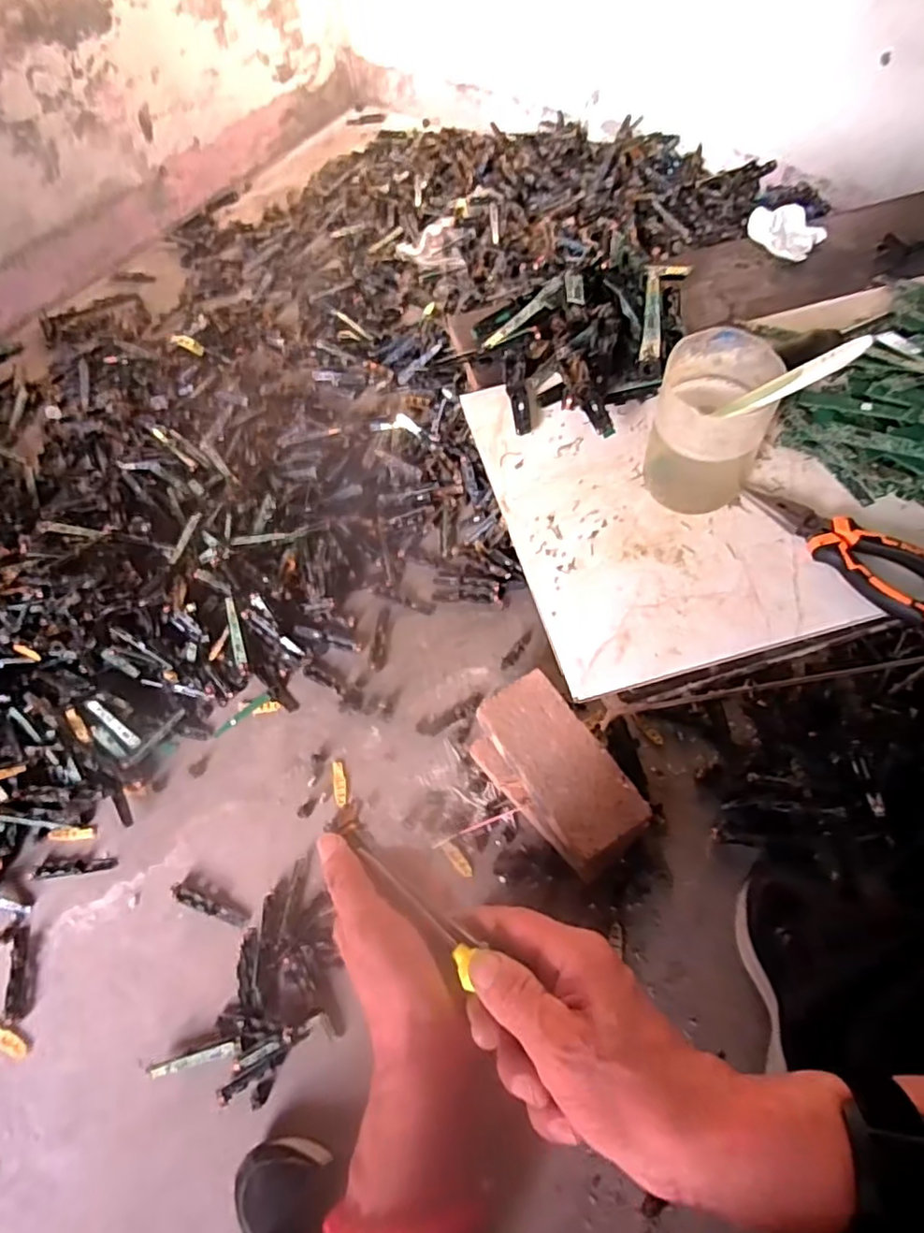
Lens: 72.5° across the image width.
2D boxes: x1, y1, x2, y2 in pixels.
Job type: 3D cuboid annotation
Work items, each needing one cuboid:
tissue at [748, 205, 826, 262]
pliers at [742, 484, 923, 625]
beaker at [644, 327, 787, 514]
[{"bbox_3d":[0.322,-0.389,0.631,0.073,0.020,0.056,39,71,22],"label":"tissue"},{"bbox_3d":[0.273,-0.052,0.453,0.051,0.022,0.153,-42,67,-17],"label":"pliers"},{"bbox_3d":[0.176,-0.136,0.453,0.078,0.100,0.080,20,65,14],"label":"beaker"}]

